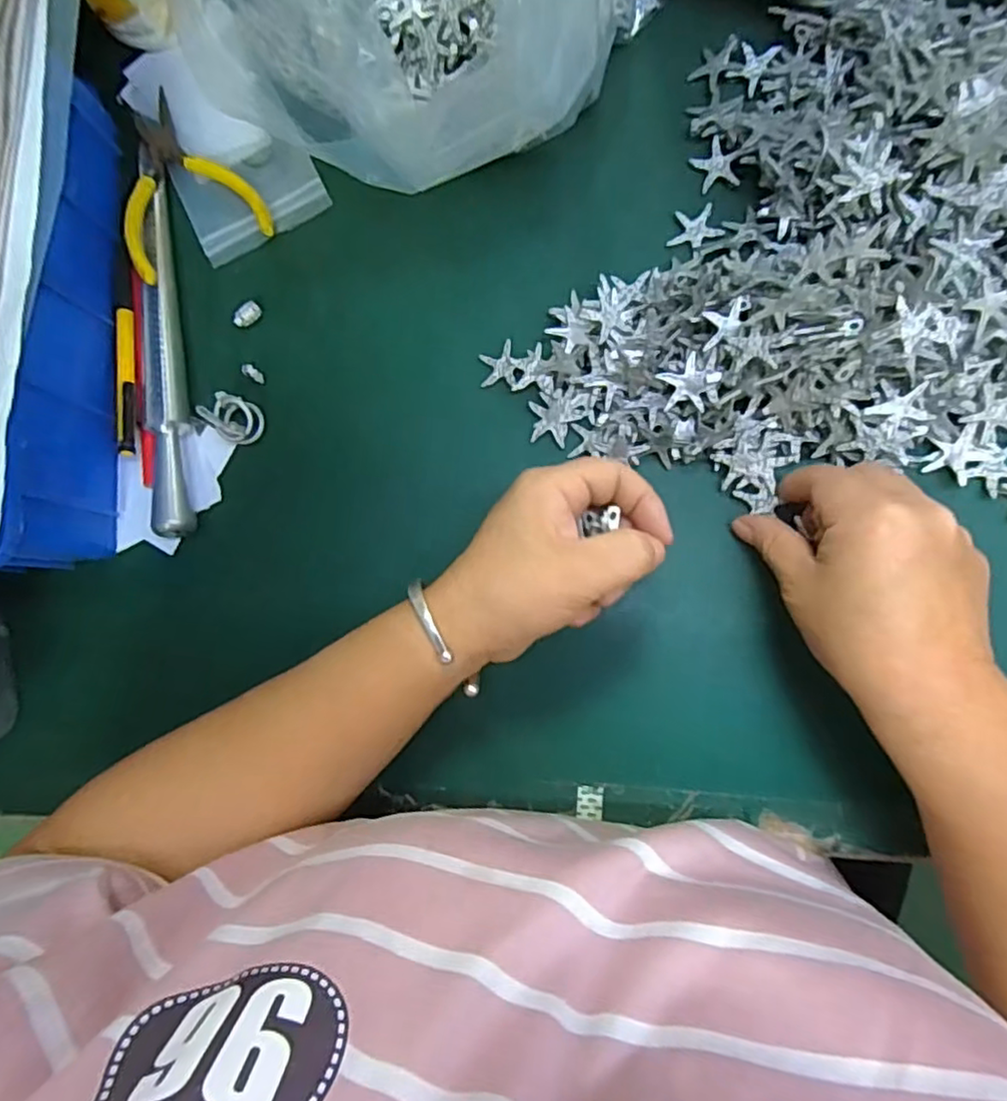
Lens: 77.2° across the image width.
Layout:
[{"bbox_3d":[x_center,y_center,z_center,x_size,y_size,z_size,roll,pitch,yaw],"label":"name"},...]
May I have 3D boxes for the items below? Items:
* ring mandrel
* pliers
[{"bbox_3d":[-0.191,-0.109,0.354,0.019,0.020,0.200,-9,82,5],"label":"ring mandrel"},{"bbox_3d":[-0.194,-0.214,0.366,0.077,0.023,0.110,-32,81,1],"label":"pliers"}]

